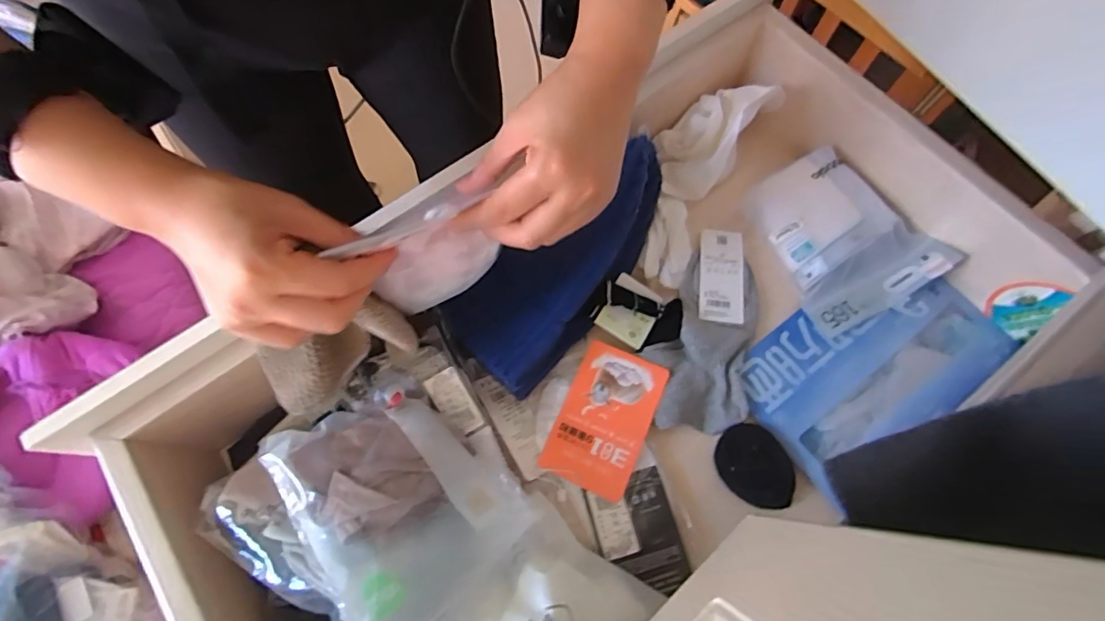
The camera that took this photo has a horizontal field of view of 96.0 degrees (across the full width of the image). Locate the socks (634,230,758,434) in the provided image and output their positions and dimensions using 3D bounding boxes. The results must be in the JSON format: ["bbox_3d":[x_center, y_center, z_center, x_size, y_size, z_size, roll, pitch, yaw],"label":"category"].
[{"bbox_3d":[0.151,0.012,0.490,0.096,0.023,0.209,11,71,6],"label":"socks"}]

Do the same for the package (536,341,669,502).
[{"bbox_3d":[0.046,0.098,0.456,0.080,0.007,0.127,23,73,9],"label":"package"}]

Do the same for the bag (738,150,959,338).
[{"bbox_3d":[0.286,-0.075,0.488,0.127,0.025,0.176,-26,78,10],"label":"bag"}]

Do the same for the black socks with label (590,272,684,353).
[{"bbox_3d":[0.084,0.001,0.484,0.084,0.020,0.063,26,73,10],"label":"black socks with label"}]

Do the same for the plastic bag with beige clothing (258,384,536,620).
[{"bbox_3d":[-0.109,0.138,0.383,0.153,0.030,0.169,-26,74,-33],"label":"plastic bag with beige clothing"}]

